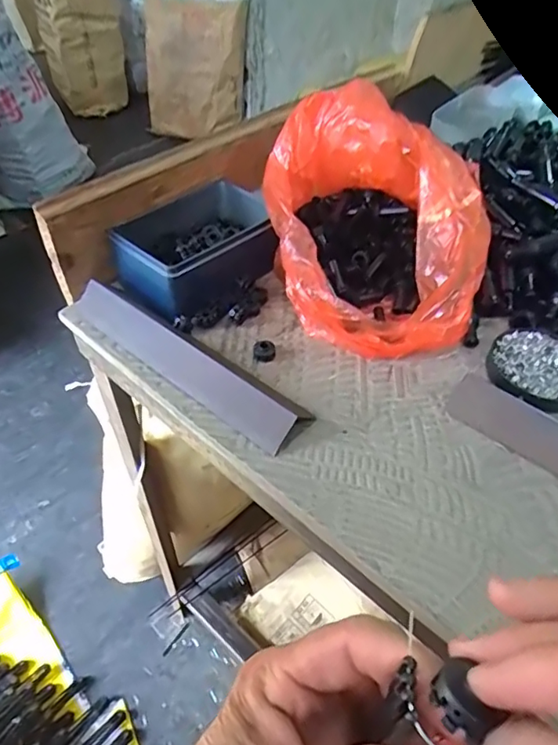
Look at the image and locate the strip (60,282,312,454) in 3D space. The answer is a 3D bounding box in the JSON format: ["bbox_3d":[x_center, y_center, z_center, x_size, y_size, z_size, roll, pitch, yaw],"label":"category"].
[{"bbox_3d":[-0.083,-0.019,0.441,0.244,0.028,0.045,31,53,25],"label":"strip"}]

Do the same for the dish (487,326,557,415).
[{"bbox_3d":[0.222,-0.004,0.455,0.081,0.014,0.084,1,46,-1],"label":"dish"}]

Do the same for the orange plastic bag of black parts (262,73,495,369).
[{"bbox_3d":[0.096,-0.132,0.479,0.198,0.139,0.224,-3,47,-5],"label":"orange plastic bag of black parts"}]

